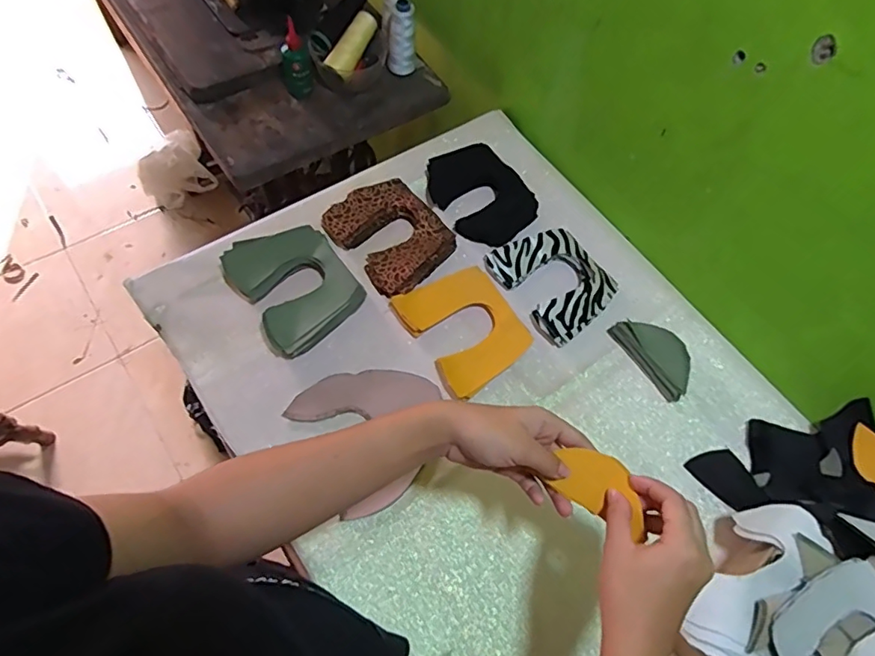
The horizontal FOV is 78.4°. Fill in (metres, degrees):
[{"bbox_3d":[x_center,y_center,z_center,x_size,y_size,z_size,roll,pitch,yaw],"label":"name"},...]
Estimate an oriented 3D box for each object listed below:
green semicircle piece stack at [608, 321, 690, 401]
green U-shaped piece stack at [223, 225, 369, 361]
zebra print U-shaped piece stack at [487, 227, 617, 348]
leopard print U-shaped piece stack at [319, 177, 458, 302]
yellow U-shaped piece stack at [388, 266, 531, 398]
[{"bbox_3d":[0.278,0.031,0.681,0.053,0.026,0.115,-32,70,-16],"label":"green semicircle piece stack"},{"bbox_3d":[-0.180,-0.057,0.674,0.131,0.039,0.157,-36,72,-17],"label":"green U-shaped piece stack"},{"bbox_3d":[0.158,-0.067,0.716,0.128,0.022,0.150,-34,71,-17],"label":"zebra print U-shaped piece stack"},{"bbox_3d":[-0.062,-0.126,0.732,0.129,0.031,0.156,-40,73,-19],"label":"leopard print U-shaped piece stack"},{"bbox_3d":[0.032,-0.002,0.678,0.126,0.026,0.153,-32,70,-16],"label":"yellow U-shaped piece stack"}]

